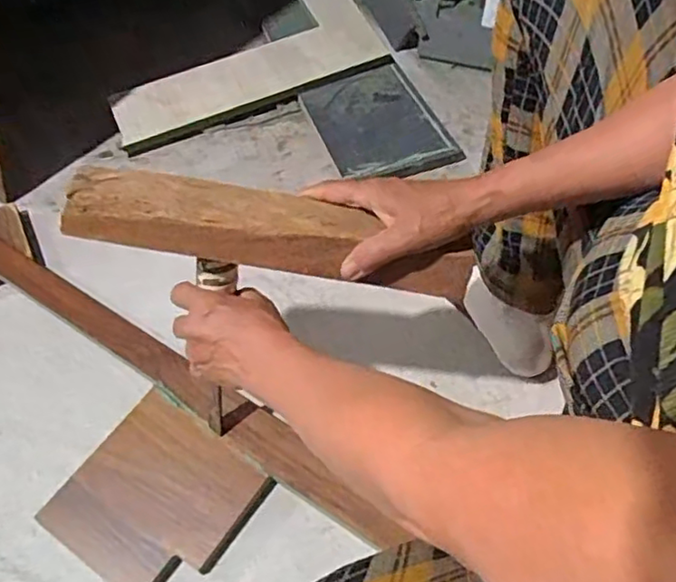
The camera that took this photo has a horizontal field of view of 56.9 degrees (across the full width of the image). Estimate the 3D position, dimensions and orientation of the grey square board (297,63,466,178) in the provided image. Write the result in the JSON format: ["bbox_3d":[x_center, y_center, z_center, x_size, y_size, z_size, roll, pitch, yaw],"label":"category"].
[{"bbox_3d":[0.062,-0.264,0.964,0.182,0.016,0.236,-17,55,-13],"label":"grey square board"}]

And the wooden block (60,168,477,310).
[{"bbox_3d":[-0.049,-0.047,0.481,0.304,0.038,0.060,11,51,-3],"label":"wooden block"}]

